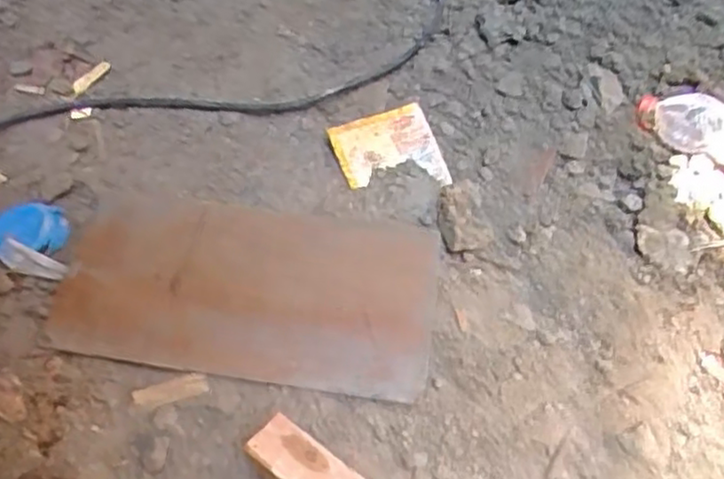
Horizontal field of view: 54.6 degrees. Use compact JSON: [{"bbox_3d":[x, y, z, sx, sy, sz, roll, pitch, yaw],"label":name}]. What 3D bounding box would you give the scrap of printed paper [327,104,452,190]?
[{"bbox_3d":[0.025,-0.077,0.635,0.089,0.011,0.083,-20,73,-13],"label":"scrap of printed paper"}]

